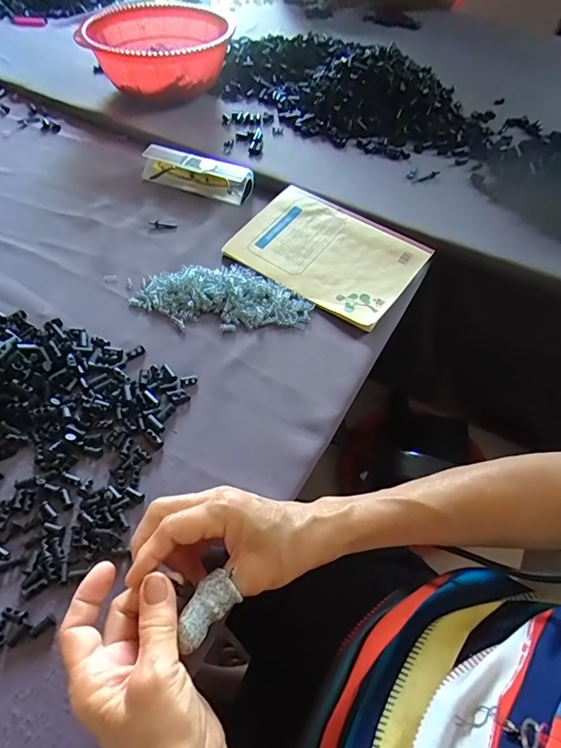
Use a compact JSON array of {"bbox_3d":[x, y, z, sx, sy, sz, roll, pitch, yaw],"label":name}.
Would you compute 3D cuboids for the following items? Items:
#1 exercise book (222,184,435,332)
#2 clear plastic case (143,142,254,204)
[{"bbox_3d":[0.053,-0.147,0.527,0.206,0.008,0.147,33,66,20],"label":"exercise book"},{"bbox_3d":[-0.115,-0.275,0.610,0.155,0.032,0.042,19,56,13],"label":"clear plastic case"}]

